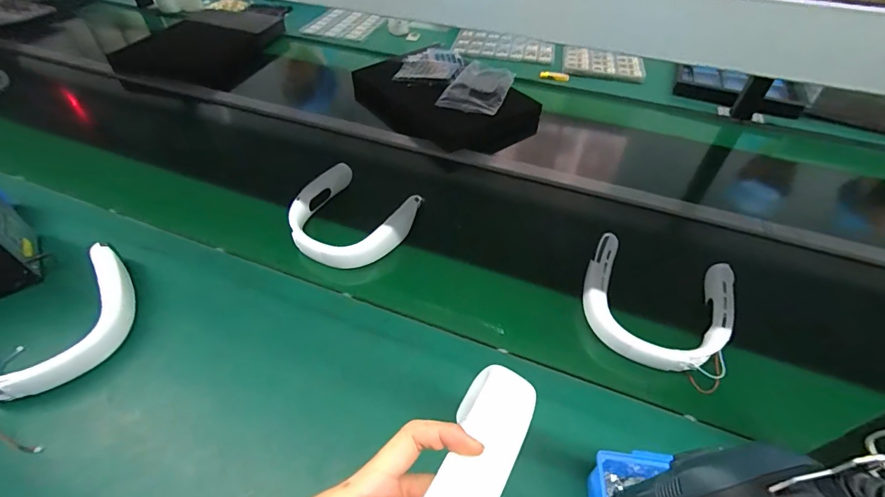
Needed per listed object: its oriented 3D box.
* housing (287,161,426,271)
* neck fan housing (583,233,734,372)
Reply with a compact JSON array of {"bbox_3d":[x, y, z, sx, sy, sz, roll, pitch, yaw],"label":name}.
[{"bbox_3d":[-0.164,-0.056,0.691,0.213,0.046,0.190,26,51,21],"label":"housing"},{"bbox_3d":[0.303,0.075,0.583,0.193,0.039,0.187,19,50,14],"label":"neck fan housing"}]

